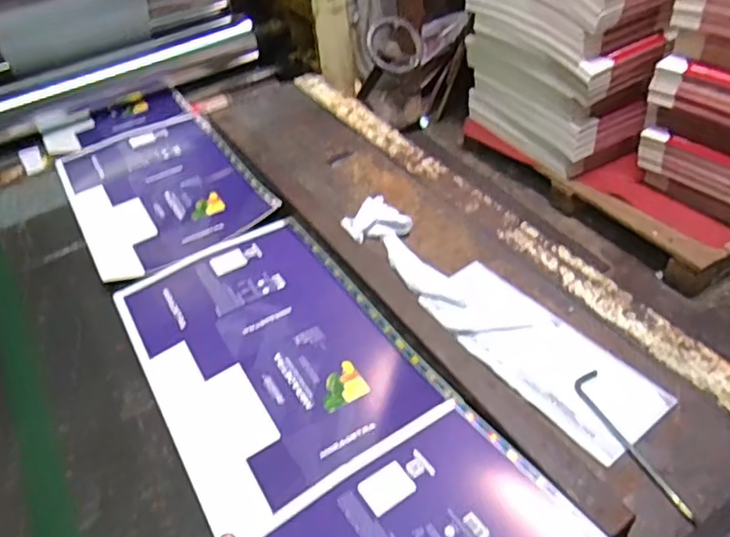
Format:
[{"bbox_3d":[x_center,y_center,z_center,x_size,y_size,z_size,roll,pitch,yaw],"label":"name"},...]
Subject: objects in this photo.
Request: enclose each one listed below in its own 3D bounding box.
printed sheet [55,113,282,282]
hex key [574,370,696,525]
[{"bbox_3d":[-0.366,-0.149,1.059,0.289,0.011,0.443,-25,46,-19],"label":"printed sheet"},{"bbox_3d":[0.273,0.182,0.618,0.031,0.006,0.178,-15,45,-5],"label":"hex key"}]

